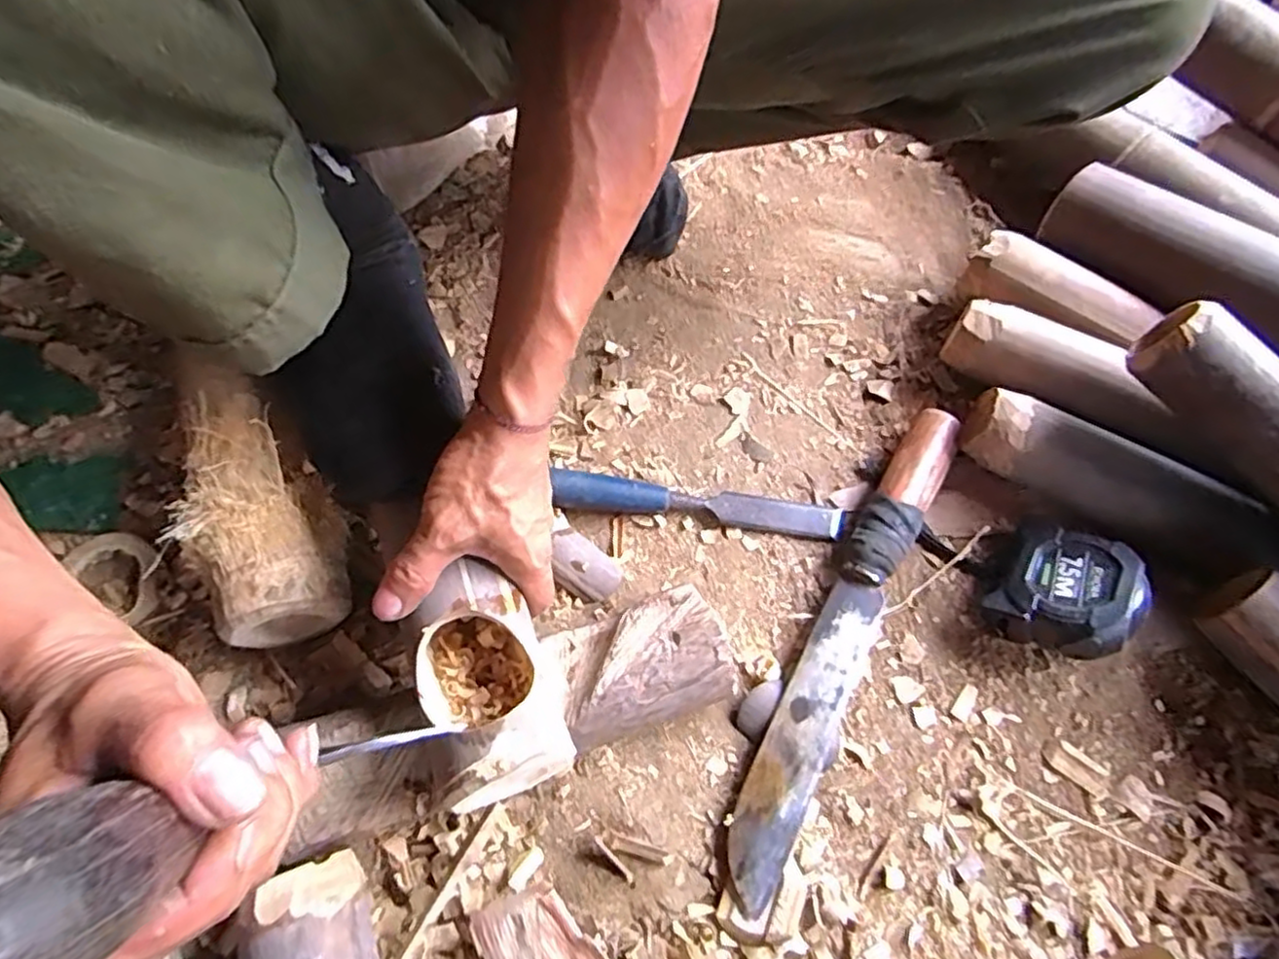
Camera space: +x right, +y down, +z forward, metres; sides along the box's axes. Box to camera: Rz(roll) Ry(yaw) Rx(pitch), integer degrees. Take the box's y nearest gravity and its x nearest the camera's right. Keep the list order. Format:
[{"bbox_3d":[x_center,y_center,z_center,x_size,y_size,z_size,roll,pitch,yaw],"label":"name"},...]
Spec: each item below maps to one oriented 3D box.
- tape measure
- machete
[{"bbox_3d":[0.282,0.077,0.455,0.082,0.044,0.082,23,63,41],"label":"tape measure"},{"bbox_3d":[0.131,0.106,0.451,0.045,0.035,0.336,25,68,8],"label":"machete"}]

